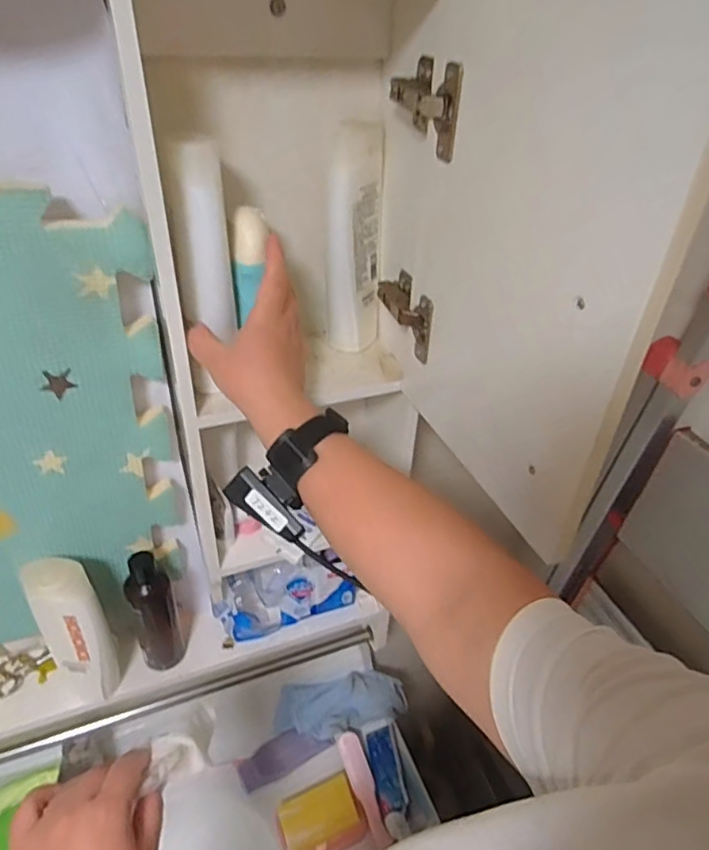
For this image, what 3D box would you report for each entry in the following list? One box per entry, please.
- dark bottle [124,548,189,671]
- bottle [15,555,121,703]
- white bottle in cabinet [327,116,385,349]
[{"bbox_3d":[-0.245,0.235,0.710,0.054,0.178,0.045,-14,40,-20],"label":"dark bottle"},{"bbox_3d":[-0.312,0.236,0.656,0.062,0.225,0.047,-29,47,-35],"label":"bottle"},{"bbox_3d":[0.002,-0.176,0.568,0.050,0.207,0.055,5,37,4],"label":"white bottle in cabinet"}]

